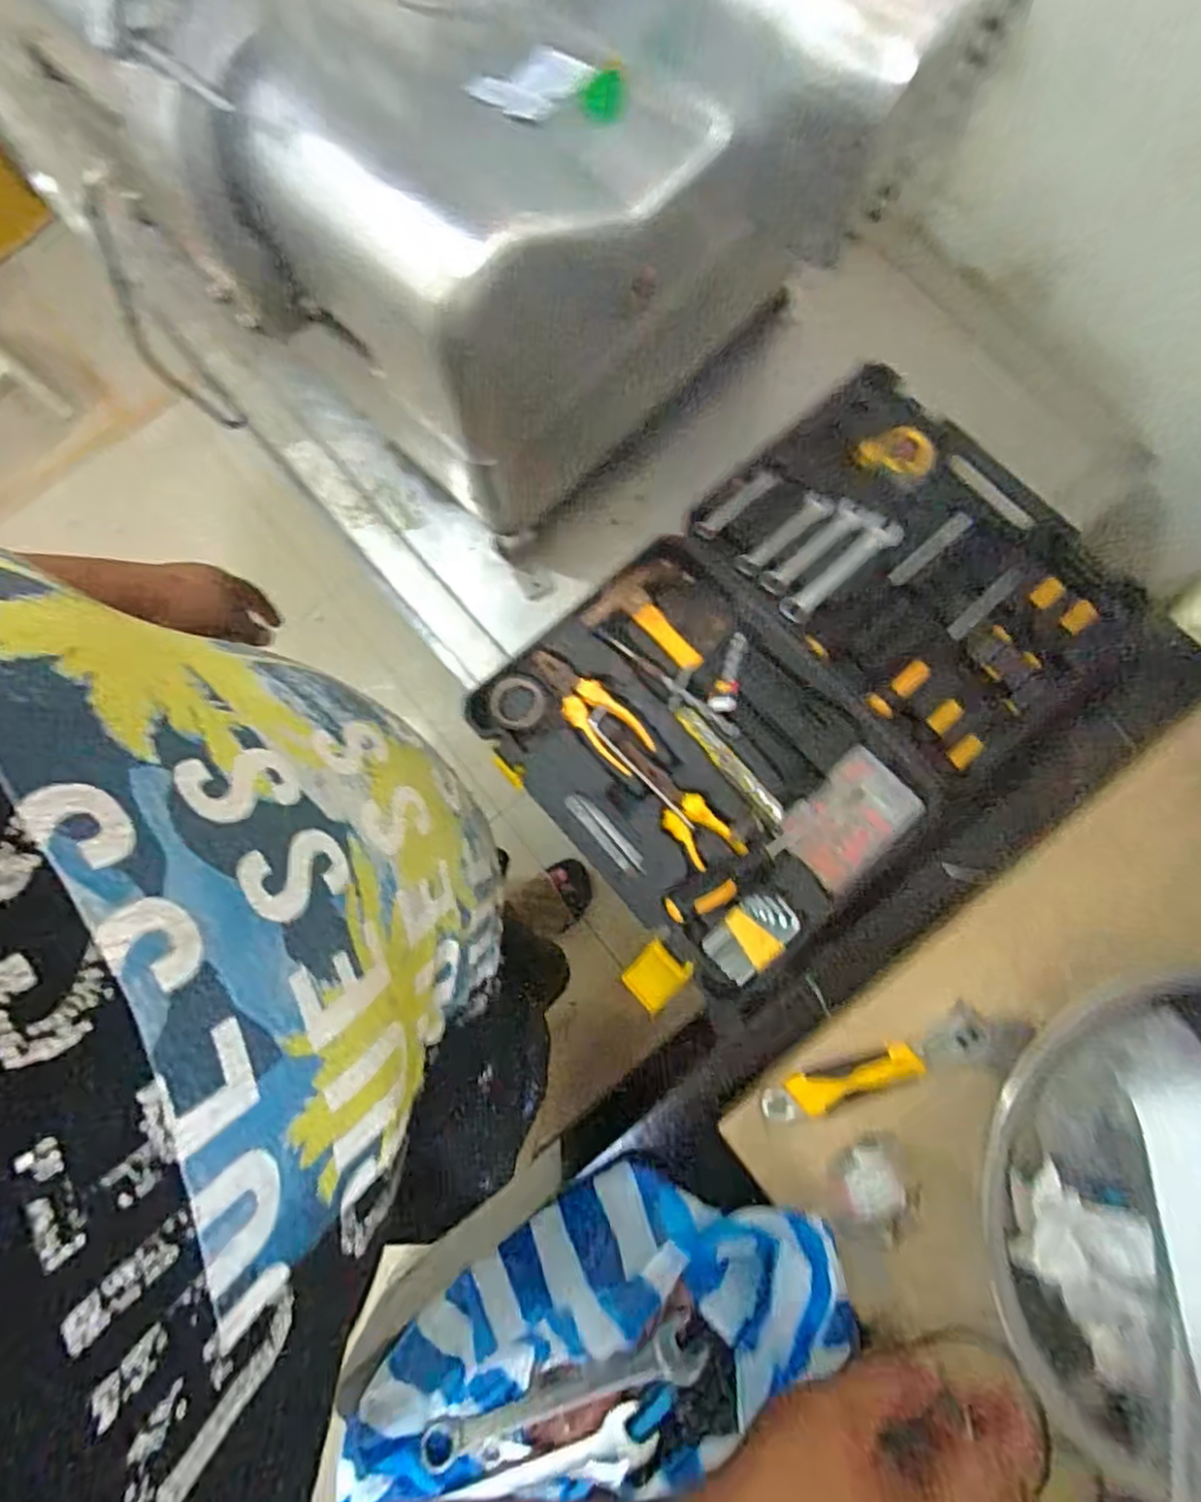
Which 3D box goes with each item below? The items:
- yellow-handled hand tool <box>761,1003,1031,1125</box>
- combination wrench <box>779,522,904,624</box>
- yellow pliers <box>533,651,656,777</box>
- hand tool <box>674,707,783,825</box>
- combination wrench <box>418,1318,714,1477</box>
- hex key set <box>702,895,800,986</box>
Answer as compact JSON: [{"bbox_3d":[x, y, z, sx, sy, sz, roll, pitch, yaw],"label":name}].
[{"bbox_3d":[0.213,0.227,0.518,0.193,0.016,0.041,-15,80,-2],"label":"yellow-handled hand tool"},{"bbox_3d":[0.228,-0.170,0.678,0.138,0.008,0.026,-38,81,-5],"label":"combination wrench"},{"bbox_3d":[-0.011,-0.039,0.657,0.136,0.009,0.046,43,83,8],"label":"yellow pliers"},{"bbox_3d":[0.117,0.011,0.645,0.018,0.008,0.131,-40,82,-6],"label":"hand tool"},{"bbox_3d":[-0.025,0.446,0.488,0.202,0.015,0.028,-21,80,-3],"label":"combination wrench"},{"bbox_3d":[0.130,0.158,0.611,0.077,0.010,0.051,-43,82,-6],"label":"hex key set"}]

